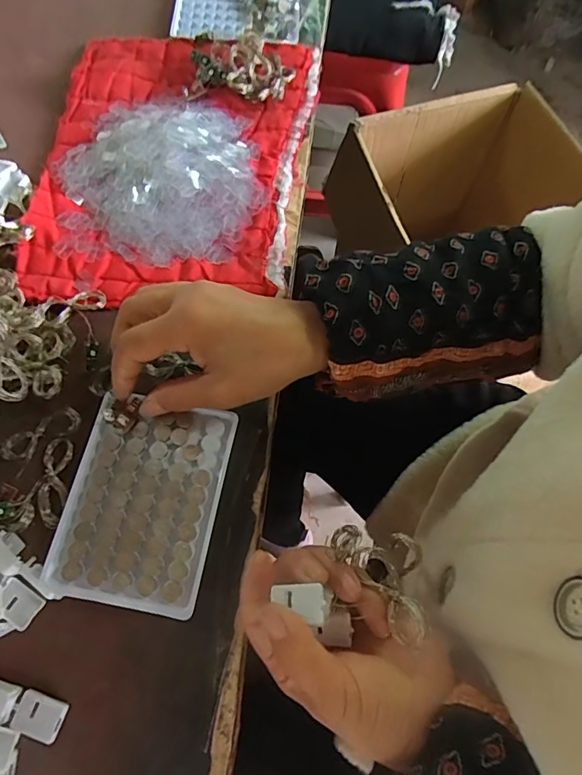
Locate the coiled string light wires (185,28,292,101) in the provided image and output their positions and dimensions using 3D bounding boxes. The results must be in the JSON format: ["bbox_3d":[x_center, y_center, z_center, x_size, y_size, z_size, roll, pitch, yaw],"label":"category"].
[{"bbox_3d":[-0.047,-0.301,0.437,0.093,0.027,0.058,6,69,0],"label":"coiled string light wires"}]

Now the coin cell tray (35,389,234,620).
[{"bbox_3d":[-0.095,0.070,0.298,0.095,0.012,0.126,11,68,4],"label":"coin cell tray"}]

